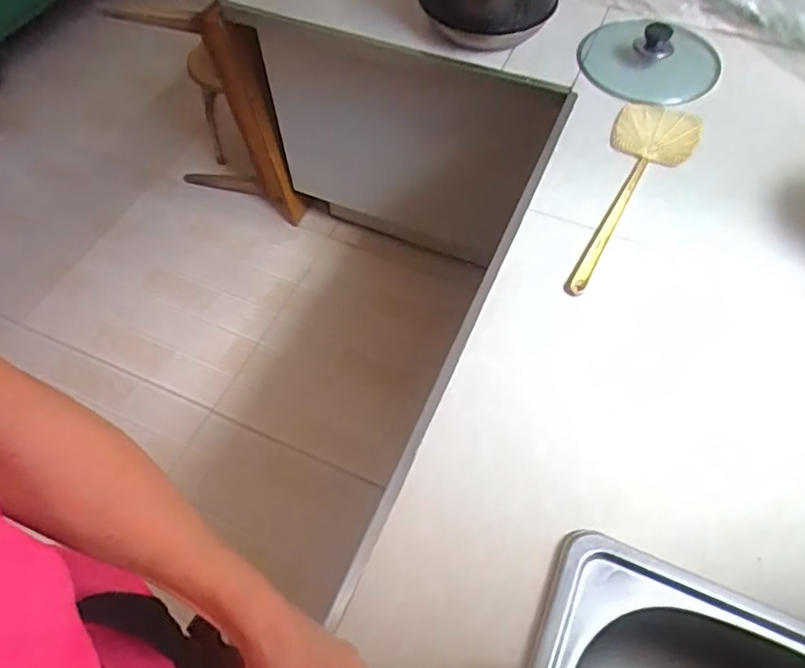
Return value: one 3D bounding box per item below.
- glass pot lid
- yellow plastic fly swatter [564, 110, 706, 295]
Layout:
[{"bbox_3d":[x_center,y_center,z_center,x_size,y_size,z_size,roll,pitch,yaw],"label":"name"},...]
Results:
[{"bbox_3d":[0.394,-0.448,0.949,0.207,0.057,0.194,0,57,-1],"label":"glass pot lid"},{"bbox_3d":[0.309,-0.196,0.822,0.112,0.022,0.393,25,64,14],"label":"yellow plastic fly swatter"}]

